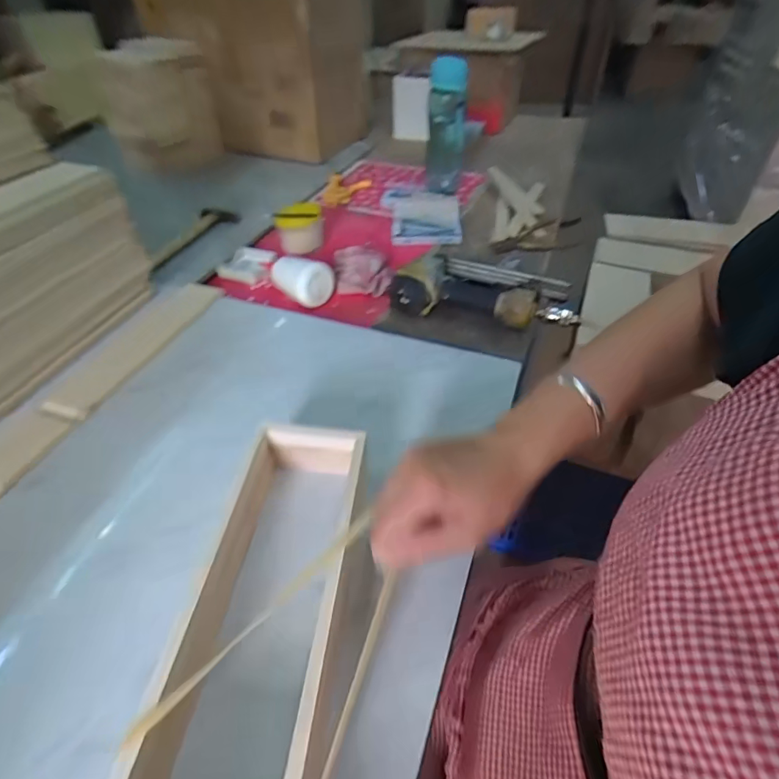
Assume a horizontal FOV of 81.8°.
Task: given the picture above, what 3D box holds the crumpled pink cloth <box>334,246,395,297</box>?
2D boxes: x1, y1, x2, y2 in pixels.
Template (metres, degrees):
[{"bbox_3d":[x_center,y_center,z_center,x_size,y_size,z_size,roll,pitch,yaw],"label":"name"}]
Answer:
[{"bbox_3d":[-0.043,-0.192,0.728,0.088,0.034,0.113,-4,44,-5],"label":"crumpled pink cloth"}]

